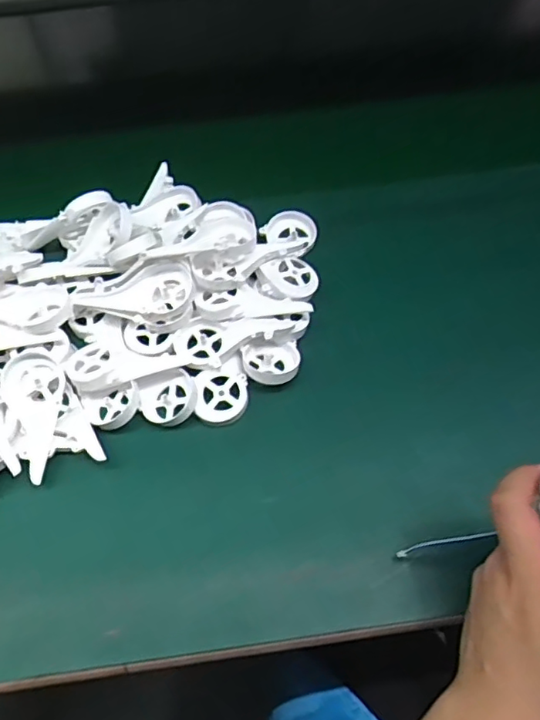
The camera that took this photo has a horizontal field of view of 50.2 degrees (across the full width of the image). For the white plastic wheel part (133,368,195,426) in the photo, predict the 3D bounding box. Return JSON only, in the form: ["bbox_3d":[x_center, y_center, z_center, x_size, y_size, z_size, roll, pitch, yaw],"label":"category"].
[{"bbox_3d":[-0.079,0.029,0.446,0.044,0.016,0.040,-9,63,-3],"label":"white plastic wheel part"}]

